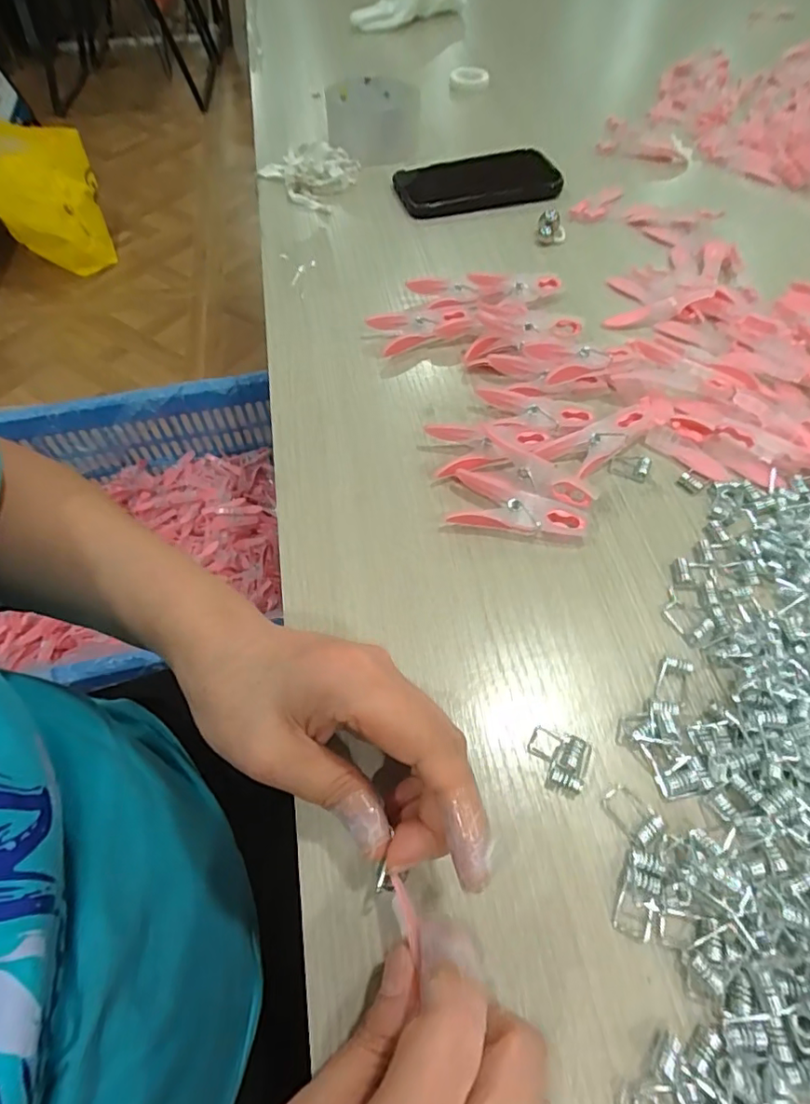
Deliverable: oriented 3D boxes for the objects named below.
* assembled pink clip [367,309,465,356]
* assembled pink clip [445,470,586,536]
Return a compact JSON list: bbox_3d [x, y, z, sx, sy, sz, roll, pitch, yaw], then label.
[{"bbox_3d":[0.008,-0.167,0.396,0.064,0.016,0.033,-26,61,-16],"label":"assembled pink clip"},{"bbox_3d":[0.064,-0.028,0.312,0.074,0.012,0.036,4,57,3],"label":"assembled pink clip"}]

